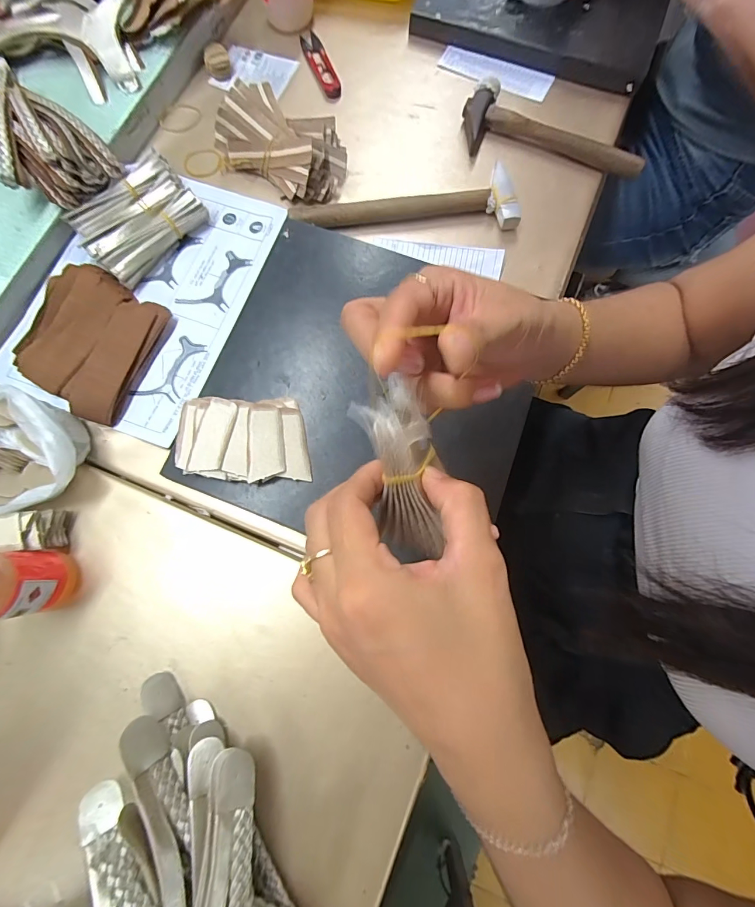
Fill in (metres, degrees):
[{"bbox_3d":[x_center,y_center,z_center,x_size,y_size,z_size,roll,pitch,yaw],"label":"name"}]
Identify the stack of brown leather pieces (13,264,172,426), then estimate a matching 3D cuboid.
[{"bbox_3d":[-0.292,-0.115,0.390,0.111,0.029,0.141,22,78,4],"label":"stack of brown leather pieces"}]

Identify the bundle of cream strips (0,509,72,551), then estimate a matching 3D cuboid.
[{"bbox_3d":[-0.327,0.072,0.339,0.076,0.046,0.033,-9,77,-3],"label":"bundle of cream strips"}]

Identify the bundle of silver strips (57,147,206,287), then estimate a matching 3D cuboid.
[{"bbox_3d":[-0.262,-0.258,0.421,0.098,0.031,0.126,40,80,8],"label":"bundle of silver strips"}]

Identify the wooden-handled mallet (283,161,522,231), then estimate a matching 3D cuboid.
[{"bbox_3d":[0.030,-0.282,0.431,0.245,0.022,0.068,-2,77,-1],"label":"wooden-handled mallet"}]

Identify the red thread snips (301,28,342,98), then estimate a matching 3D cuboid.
[{"bbox_3d":[-0.070,-0.492,0.485,0.025,0.008,0.107,-22,78,-5],"label":"red thread snips"}]

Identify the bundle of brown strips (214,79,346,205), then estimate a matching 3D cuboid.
[{"bbox_3d":[-0.105,-0.347,0.431,0.153,0.048,0.086,29,78,6],"label":"bundle of brown strips"}]

